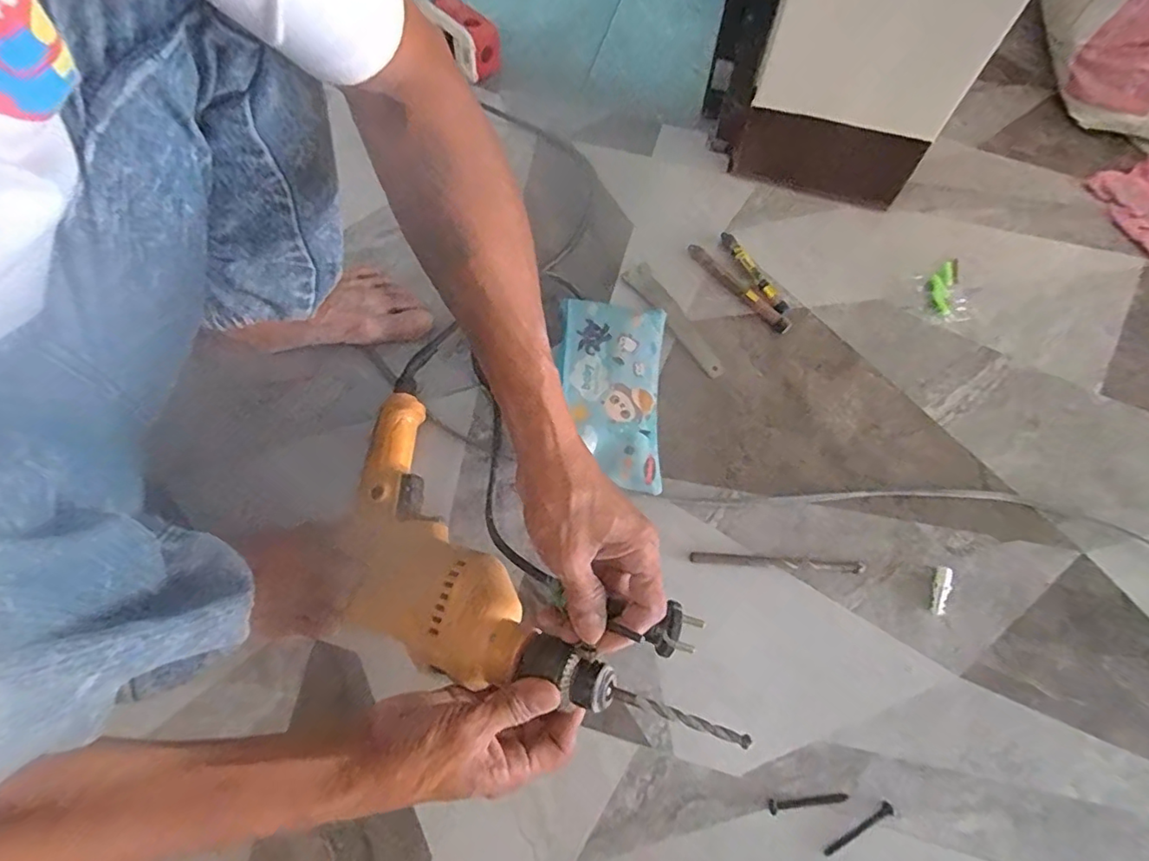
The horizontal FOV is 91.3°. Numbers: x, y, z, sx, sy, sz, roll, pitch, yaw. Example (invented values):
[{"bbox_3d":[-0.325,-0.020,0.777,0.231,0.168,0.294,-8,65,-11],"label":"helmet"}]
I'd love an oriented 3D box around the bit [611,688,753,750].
[{"bbox_3d":[0.061,0.169,0.331,0.084,0.004,0.007,8,65,28],"label":"bit"}]

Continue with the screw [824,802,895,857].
[{"bbox_3d":[0.203,0.285,0.401,0.059,0.004,0.008,-28,70,-11],"label":"screw"}]

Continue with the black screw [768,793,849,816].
[{"bbox_3d":[0.171,0.272,0.410,0.058,0.004,0.008,-4,67,-2],"label":"black screw"}]

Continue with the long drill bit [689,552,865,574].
[{"bbox_3d":[0.171,0.111,0.475,0.142,0.005,0.010,4,67,2],"label":"long drill bit"}]

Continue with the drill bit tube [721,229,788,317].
[{"bbox_3d":[0.187,-0.168,0.588,0.015,0.009,0.113,-25,69,-10],"label":"drill bit tube"}]

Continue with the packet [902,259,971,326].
[{"bbox_3d":[0.383,-0.144,0.582,0.059,0.012,0.078,28,70,11],"label":"packet"}]

